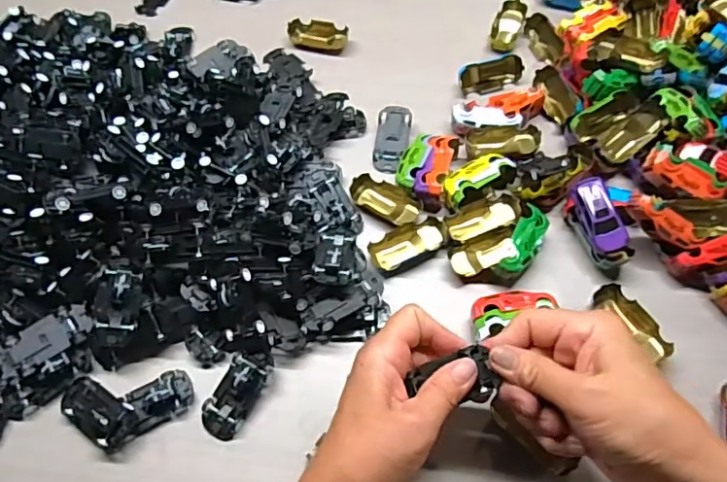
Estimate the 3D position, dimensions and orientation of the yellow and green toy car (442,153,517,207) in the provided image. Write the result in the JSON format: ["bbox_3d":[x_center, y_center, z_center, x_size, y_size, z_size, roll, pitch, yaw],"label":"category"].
[{"bbox_3d":[0.098,-0.051,0.466,0.064,0.028,0.031,-31,64,-15],"label":"yellow and green toy car"}]

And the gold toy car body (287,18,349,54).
[{"bbox_3d":[-0.048,-0.218,0.577,0.063,0.016,0.036,9,61,7],"label":"gold toy car body"}]

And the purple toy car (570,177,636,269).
[{"bbox_3d":[0.184,-0.014,0.429,0.032,0.024,0.070,-18,82,-9],"label":"purple toy car"}]

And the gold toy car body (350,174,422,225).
[{"bbox_3d":[0.019,-0.035,0.466,0.062,0.015,0.029,34,66,19],"label":"gold toy car body"}]

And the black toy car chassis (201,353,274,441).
[{"bbox_3d":[-0.091,0.108,0.388,0.031,0.017,0.063,29,81,17],"label":"black toy car chassis"}]

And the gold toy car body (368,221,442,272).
[{"bbox_3d":[0.036,0.004,0.449,0.060,0.014,0.027,-22,62,-11],"label":"gold toy car body"}]

